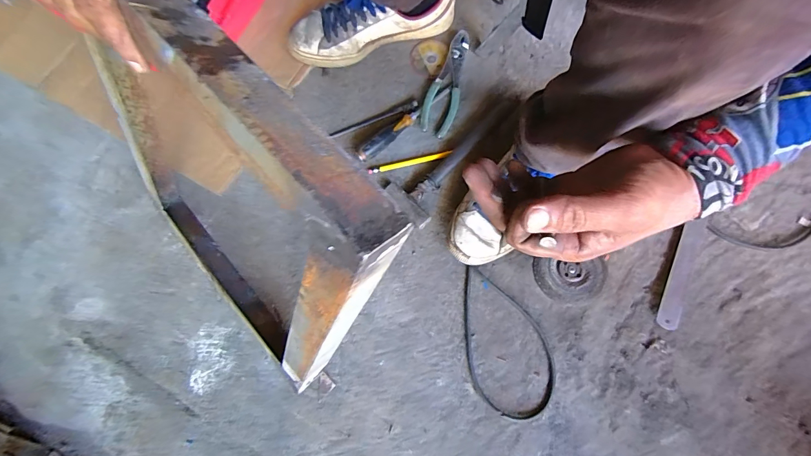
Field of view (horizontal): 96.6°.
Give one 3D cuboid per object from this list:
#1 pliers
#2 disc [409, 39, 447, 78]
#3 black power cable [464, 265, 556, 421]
[{"bbox_3d":[0.069,-0.241,0.599,0.053,0.016,0.189,15,76,6],"label":"pliers"},{"bbox_3d":[0.039,-0.296,0.626,0.062,0.005,0.071,25,78,12],"label":"disc"},{"bbox_3d":[0.142,0.153,0.502,0.114,0.006,0.207,-5,75,1],"label":"black power cable"}]

